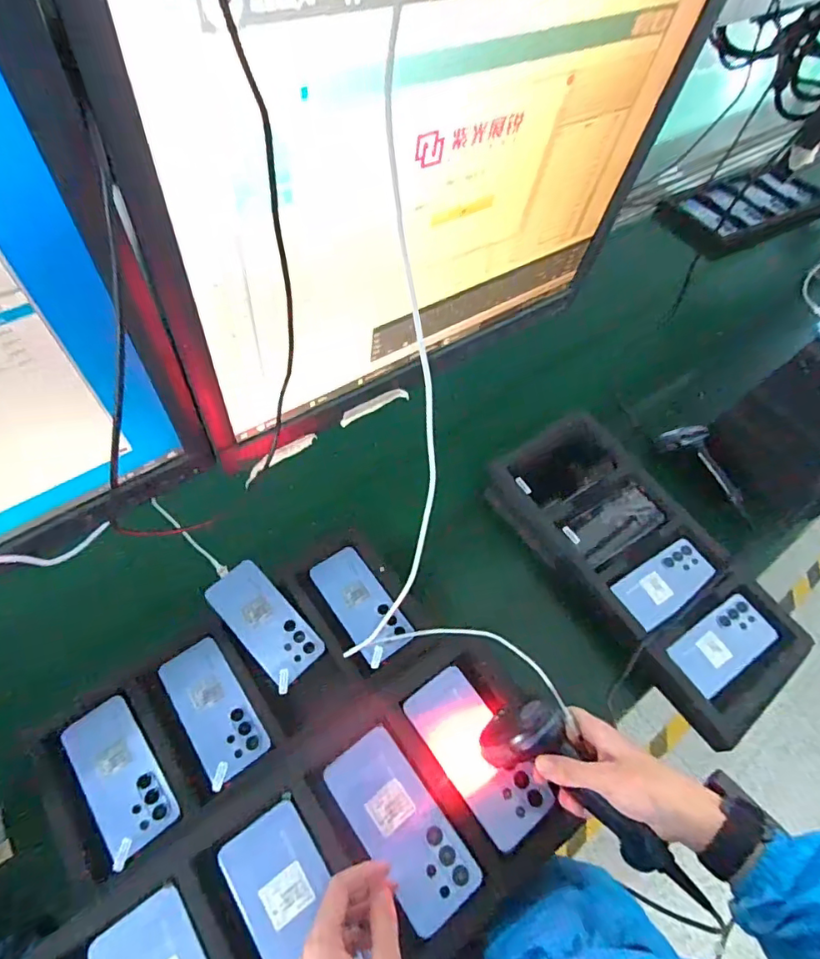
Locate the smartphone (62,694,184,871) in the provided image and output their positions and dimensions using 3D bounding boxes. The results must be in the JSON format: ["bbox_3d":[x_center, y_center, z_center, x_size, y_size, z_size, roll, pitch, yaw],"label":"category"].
[{"bbox_3d":[-0.348,0.352,0.627,0.077,0.012,0.171,-32,65,-23],"label":"smartphone"}]

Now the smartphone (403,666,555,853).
[{"bbox_3d":[0.071,0.290,0.561,0.077,0.011,0.168,-31,64,-22],"label":"smartphone"}]

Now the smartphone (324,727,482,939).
[{"bbox_3d":[-0.008,0.340,0.520,0.077,0.006,0.167,-33,65,-23],"label":"smartphone"}]

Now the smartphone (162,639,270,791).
[{"bbox_3d":[-0.253,0.294,0.678,0.080,0.010,0.171,-29,64,-22],"label":"smartphone"}]

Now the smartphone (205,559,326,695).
[{"bbox_3d":[-0.203,0.197,0.732,0.081,0.004,0.178,-39,73,-25],"label":"smartphone"}]

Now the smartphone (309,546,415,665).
[{"bbox_3d":[-0.071,0.179,0.768,0.082,0.010,0.173,-29,64,-22],"label":"smartphone"}]

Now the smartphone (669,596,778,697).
[{"bbox_3d":[0.446,0.232,0.743,0.165,0.015,0.078,-26,63,-20],"label":"smartphone"}]

